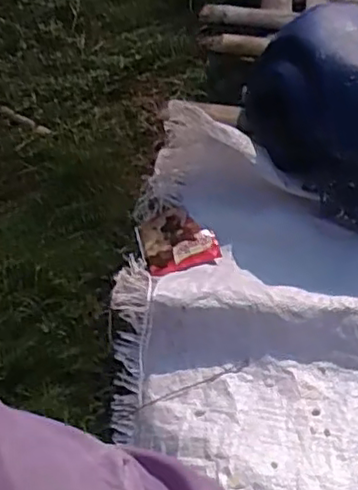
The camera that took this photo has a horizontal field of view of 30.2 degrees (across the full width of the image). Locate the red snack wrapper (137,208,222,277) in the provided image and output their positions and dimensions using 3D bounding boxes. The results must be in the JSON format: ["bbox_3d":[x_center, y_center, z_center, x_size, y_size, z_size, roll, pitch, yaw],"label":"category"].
[{"bbox_3d":[-0.001,-0.004,0.700,0.075,0.016,0.082,-12,49,-6],"label":"red snack wrapper"}]

